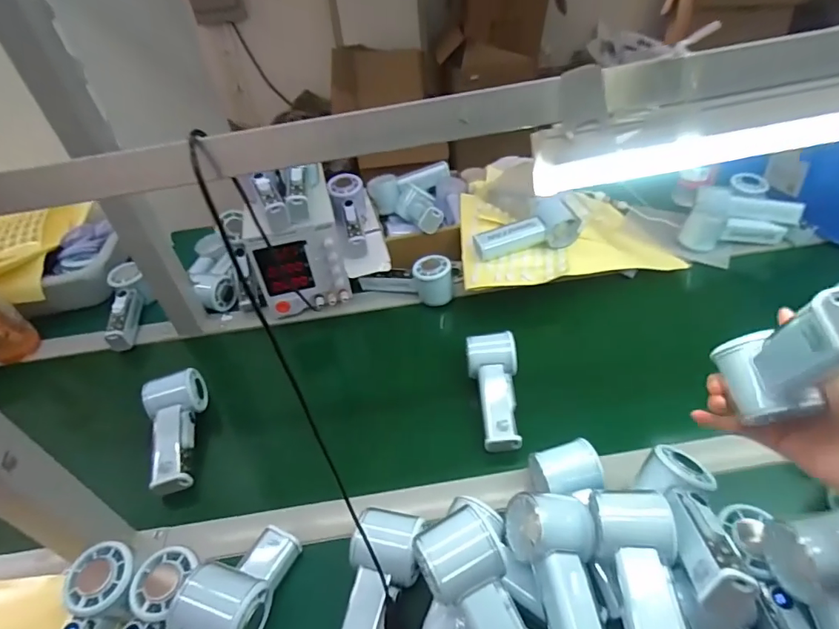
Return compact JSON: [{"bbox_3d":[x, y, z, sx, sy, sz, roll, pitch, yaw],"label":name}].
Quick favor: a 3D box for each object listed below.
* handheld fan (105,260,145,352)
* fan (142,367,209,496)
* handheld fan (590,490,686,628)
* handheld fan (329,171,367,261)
[{"bbox_3d":[-0.461,-0.018,0.741,0.048,0.056,0.163,-17,43,-11],"label":"handheld fan"},{"bbox_3d":[-0.292,0.133,0.559,0.069,0.048,0.148,-17,43,-11],"label":"fan"},{"bbox_3d":[0.171,0.206,0.348,0.058,0.040,0.143,-4,42,4],"label":"handheld fan"},{"bbox_3d":[-0.112,-0.162,0.762,0.054,0.060,0.158,-10,66,-4],"label":"handheld fan"}]

